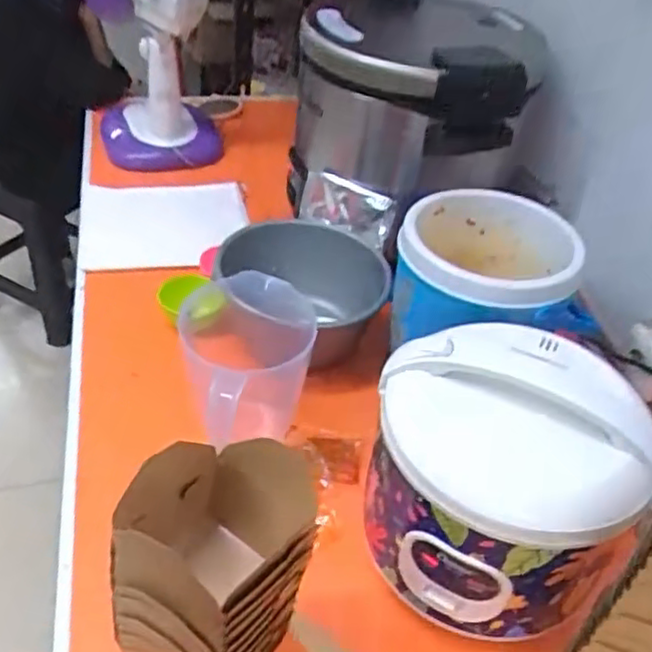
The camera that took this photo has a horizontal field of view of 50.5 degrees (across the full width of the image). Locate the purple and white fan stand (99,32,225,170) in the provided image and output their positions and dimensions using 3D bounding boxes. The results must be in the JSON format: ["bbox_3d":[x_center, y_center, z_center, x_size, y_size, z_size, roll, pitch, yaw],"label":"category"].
[{"bbox_3d":[-0.314,-0.433,1.315,0.236,0.256,0.202,-8,42,-17],"label":"purple and white fan stand"}]

